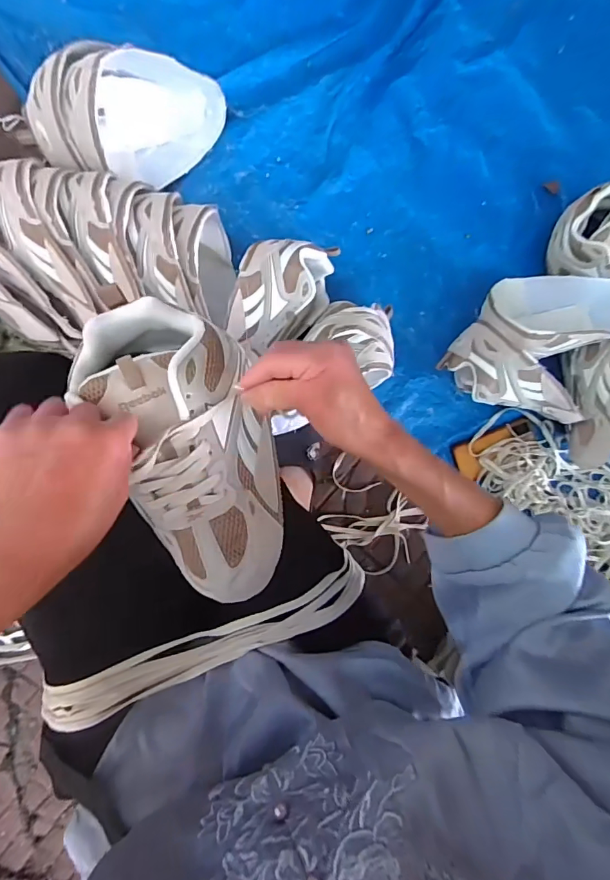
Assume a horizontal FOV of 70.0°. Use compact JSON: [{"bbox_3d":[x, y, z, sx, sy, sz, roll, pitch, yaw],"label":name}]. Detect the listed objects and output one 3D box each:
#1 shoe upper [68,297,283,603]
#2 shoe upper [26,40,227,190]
[{"bbox_3d":[-0.089,0.011,0.353,0.113,0.073,0.240,-23,98,-7],"label":"shoe upper"},{"bbox_3d":[-0.240,-0.457,0.621,0.272,0.158,0.120,-23,95,-7],"label":"shoe upper"}]

